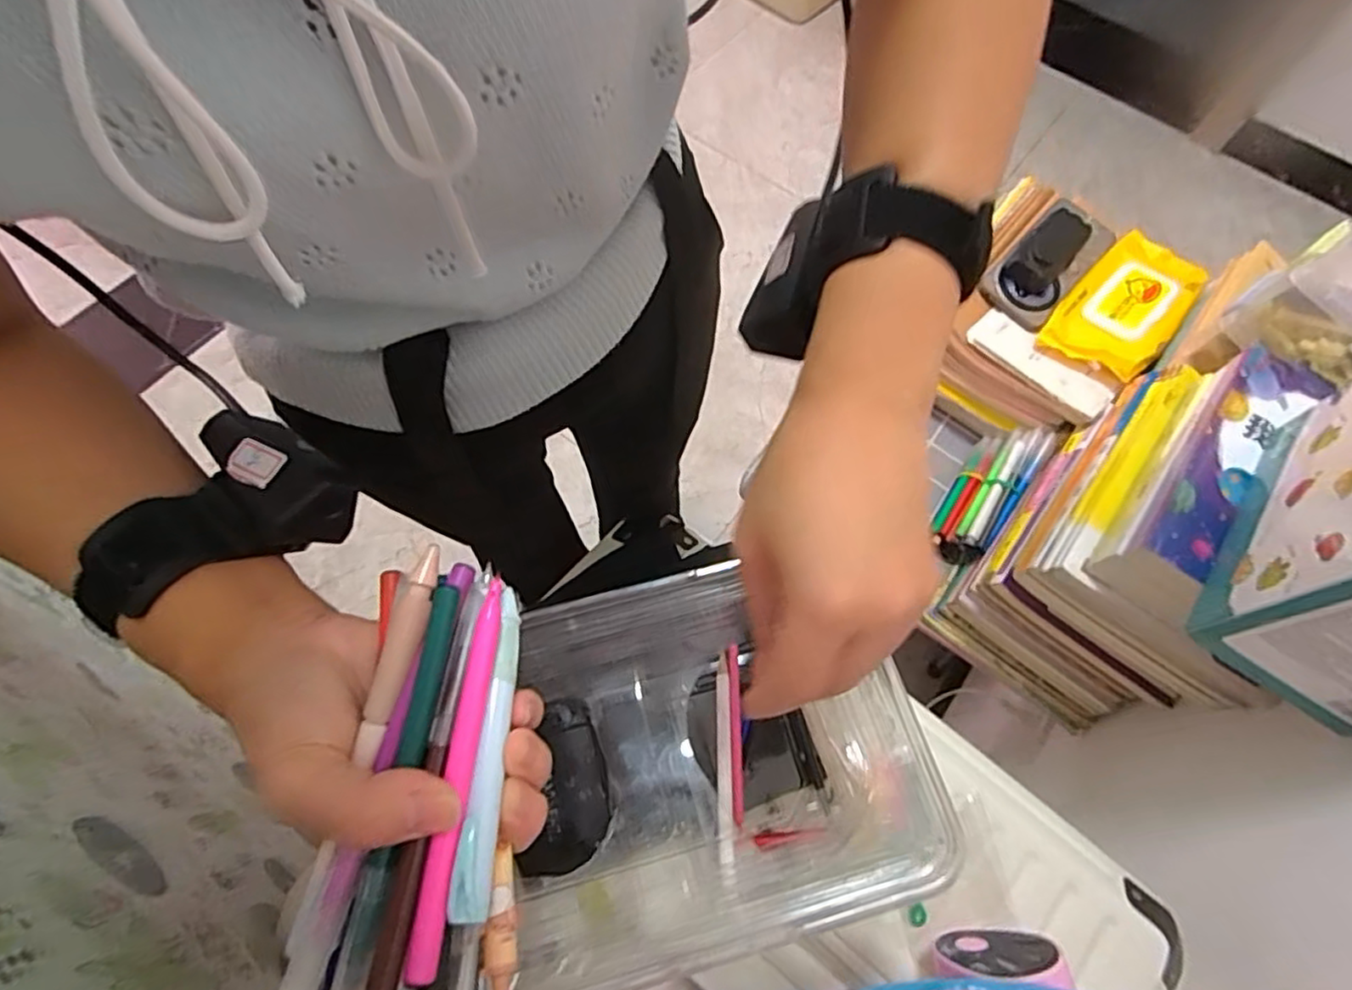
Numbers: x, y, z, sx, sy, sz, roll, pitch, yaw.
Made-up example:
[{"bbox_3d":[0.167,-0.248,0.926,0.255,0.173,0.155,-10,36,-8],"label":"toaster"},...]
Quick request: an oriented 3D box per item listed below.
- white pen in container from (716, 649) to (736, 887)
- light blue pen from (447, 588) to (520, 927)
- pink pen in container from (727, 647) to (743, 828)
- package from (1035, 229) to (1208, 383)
[{"bbox_3d":[0.024,0.134,0.338,0.008,0.005,0.105,1,67,-1],"label":"white pen in container"},{"bbox_3d":[-0.061,0.081,0.224,0.011,0.008,0.102,2,58,-1],"label":"light blue pen"},{"bbox_3d":[0.031,0.121,0.346,0.006,0.004,0.086,0,70,-2],"label":"pink pen in container"},{"bbox_3d":[0.475,-0.201,0.711,0.099,0.033,0.177,41,72,14],"label":"package"}]

